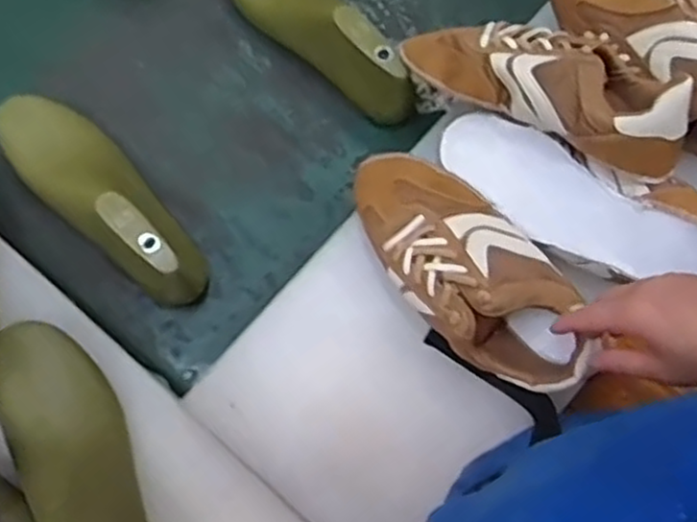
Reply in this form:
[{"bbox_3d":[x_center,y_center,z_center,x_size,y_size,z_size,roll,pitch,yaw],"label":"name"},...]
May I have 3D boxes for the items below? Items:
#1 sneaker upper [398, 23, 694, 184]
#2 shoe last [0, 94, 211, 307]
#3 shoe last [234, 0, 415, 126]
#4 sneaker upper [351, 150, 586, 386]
[{"bbox_3d":[0.169,-0.161,0.614,0.240,0.062,0.107,28,77,6],"label":"sneaker upper"},{"bbox_3d":[-0.220,-0.061,0.656,0.077,0.091,0.247,-43,80,-11],"label":"shoe last"},{"bbox_3d":[-0.031,-0.226,0.708,0.081,0.091,0.233,-35,79,-9],"label":"shoe last"},{"bbox_3d":[0.094,0.005,0.599,0.102,0.076,0.229,-39,78,-10],"label":"sneaker upper"}]

